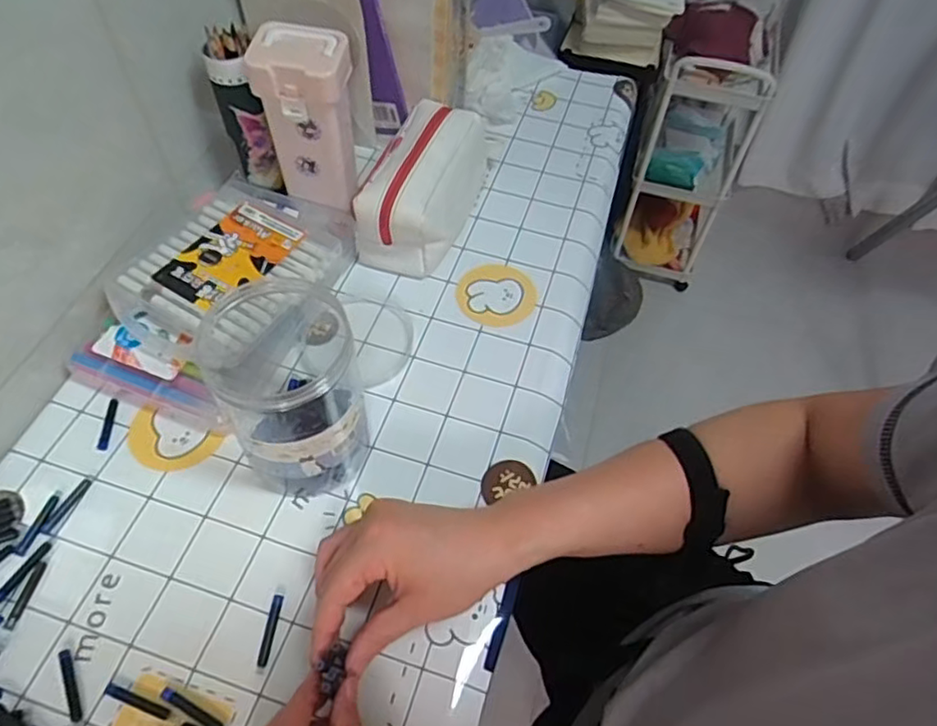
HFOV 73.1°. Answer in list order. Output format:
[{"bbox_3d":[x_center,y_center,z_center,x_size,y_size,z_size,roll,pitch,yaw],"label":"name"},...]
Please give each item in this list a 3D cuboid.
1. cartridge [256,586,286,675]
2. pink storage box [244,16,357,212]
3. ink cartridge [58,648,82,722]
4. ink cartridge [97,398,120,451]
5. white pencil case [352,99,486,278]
[{"bbox_3d":[-0.139,0.186,0.443,0.008,0.005,0.057,8,55,2],"label":"cartridge"},{"bbox_3d":[-0.151,-0.230,0.606,0.085,0.155,0.068,3,55,-2],"label":"pink storage box"},{"bbox_3d":[-0.262,0.211,0.415,0.007,0.004,0.047,-23,59,-19],"label":"ink cartridge"},{"bbox_3d":[-0.298,0.051,0.524,0.008,0.005,0.046,-2,55,-5],"label":"ink cartridge"},{"bbox_3d":[-0.042,-0.188,0.653,0.091,0.093,0.193,15,55,7],"label":"white pencil case"}]

